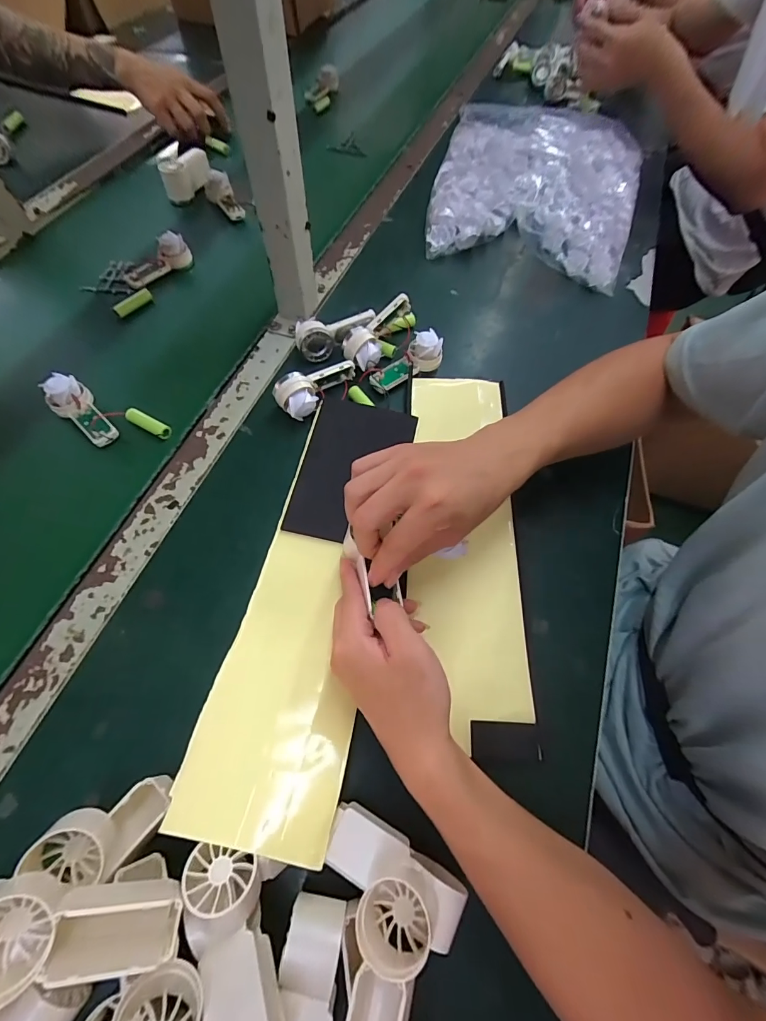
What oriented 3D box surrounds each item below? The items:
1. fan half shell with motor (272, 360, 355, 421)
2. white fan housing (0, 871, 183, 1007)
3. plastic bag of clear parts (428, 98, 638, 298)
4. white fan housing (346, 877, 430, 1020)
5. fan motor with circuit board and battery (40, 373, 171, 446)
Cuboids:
[{"bbox_3d":[-0.067,-0.133,0.437,0.093,0.043,0.034,-32,70,-18],"label":"fan half shell with motor"},{"bbox_3d":[-0.156,0.211,0.206,0.098,0.037,0.037,9,63,-15],"label":"white fan housing"},{"bbox_3d":[0.246,-0.542,0.656,0.302,0.061,0.459,15,64,4],"label":"plastic bag of clear parts"},{"bbox_3d":[0.001,0.255,0.218,0.041,0.034,0.086,10,63,1],"label":"white fan housing"},{"bbox_3d":[-0.293,-0.098,0.430,0.129,0.034,0.050,24,65,8],"label":"fan motor with circuit board and battery"}]

